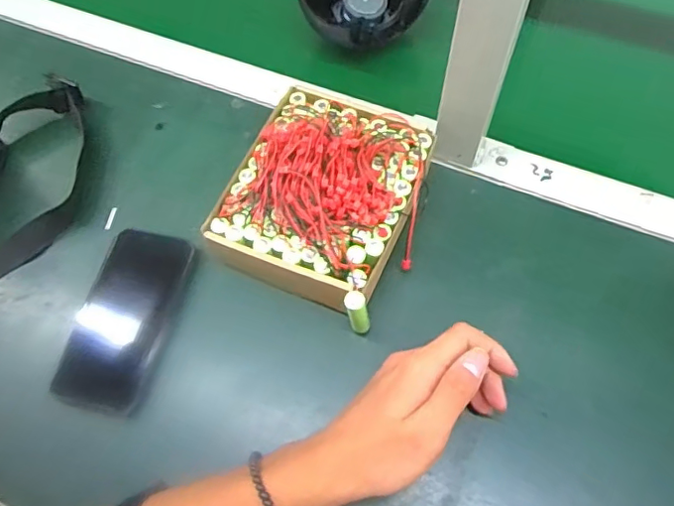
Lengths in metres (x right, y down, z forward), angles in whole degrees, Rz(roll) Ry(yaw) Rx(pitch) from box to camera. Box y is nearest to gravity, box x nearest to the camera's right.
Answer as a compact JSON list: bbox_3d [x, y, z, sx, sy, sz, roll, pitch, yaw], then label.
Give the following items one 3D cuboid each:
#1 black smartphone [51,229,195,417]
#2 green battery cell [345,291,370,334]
[{"bbox_3d":[-0.177,0.052,0.459,0.074,0.010,0.146,16,74,7],"label":"black smartphone"},{"bbox_3d":[0.016,0.045,0.417,0.018,0.060,0.017,-1,64,2],"label":"green battery cell"}]

